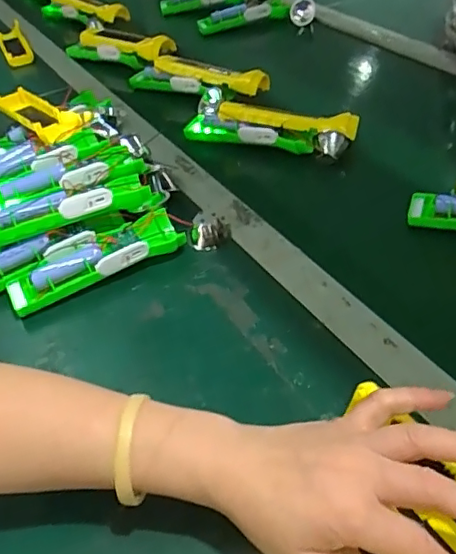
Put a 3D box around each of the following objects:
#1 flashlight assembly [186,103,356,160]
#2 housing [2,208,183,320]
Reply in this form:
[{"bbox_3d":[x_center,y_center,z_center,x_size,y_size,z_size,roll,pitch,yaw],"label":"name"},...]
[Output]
[{"bbox_3d":[0.044,-0.180,0.671,0.203,0.043,0.057,12,45,20],"label":"flashlight assembly"},{"bbox_3d":[-0.122,-0.013,0.523,0.159,0.036,0.042,-24,44,-18],"label":"housing"}]

